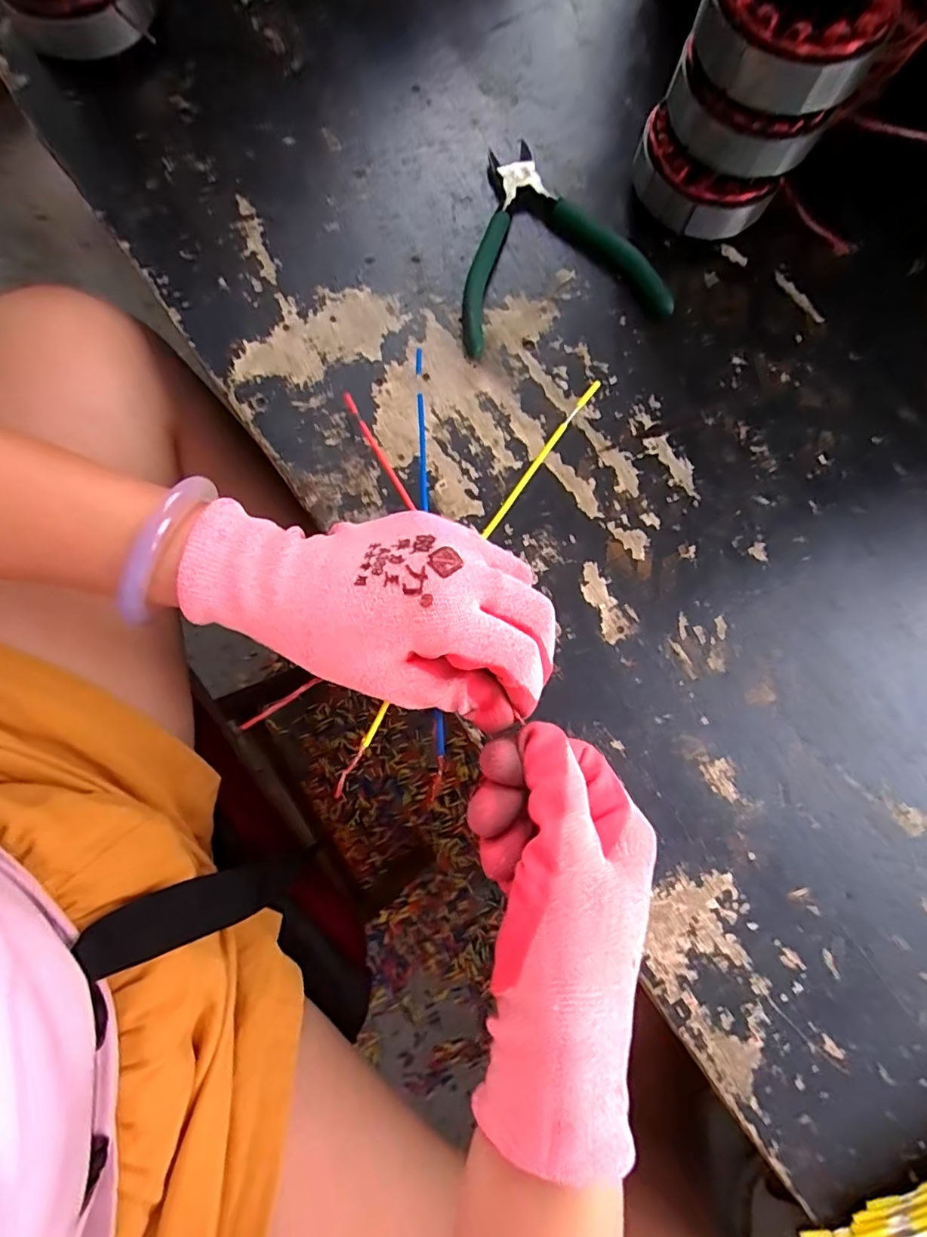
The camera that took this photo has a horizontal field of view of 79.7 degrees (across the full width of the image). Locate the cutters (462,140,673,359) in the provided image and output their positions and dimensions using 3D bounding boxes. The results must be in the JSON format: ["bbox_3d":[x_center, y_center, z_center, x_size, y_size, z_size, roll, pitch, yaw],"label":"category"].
[{"bbox_3d":[0.049,-0.236,0.346,0.125,0.014,0.131,-13,79,-4],"label":"cutters"}]

